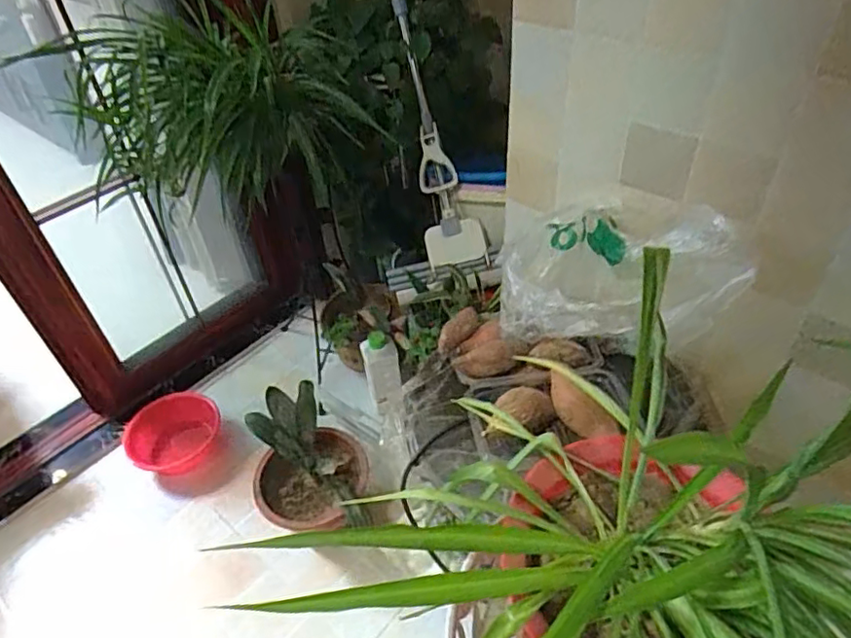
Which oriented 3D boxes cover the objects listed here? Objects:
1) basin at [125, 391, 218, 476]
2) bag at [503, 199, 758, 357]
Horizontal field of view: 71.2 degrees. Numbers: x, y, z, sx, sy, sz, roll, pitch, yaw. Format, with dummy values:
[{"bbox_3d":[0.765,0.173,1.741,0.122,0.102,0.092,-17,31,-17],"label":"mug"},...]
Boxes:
[{"bbox_3d":[-0.715,0.322,1.693,0.229,0.151,0.236,14,47,20],"label":"basin"},{"bbox_3d":[0.277,-0.065,0.900,0.333,0.181,0.198,6,45,13],"label":"bag"}]

